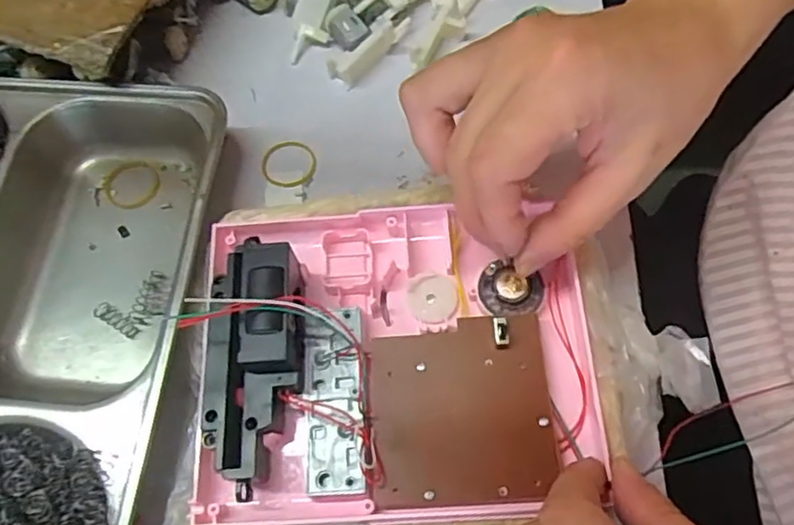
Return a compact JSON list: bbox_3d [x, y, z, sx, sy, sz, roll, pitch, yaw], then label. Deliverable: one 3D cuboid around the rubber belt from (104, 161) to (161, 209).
[{"bbox_3d":[-0.147,-0.043,0.349,0.030,0.004,0.028,-1,66,2],"label":"rubber belt"}]

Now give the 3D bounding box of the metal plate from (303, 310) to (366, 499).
[{"bbox_3d":[-0.026,0.054,0.259,0.025,0.008,0.076,-4,66,1],"label":"metal plate"}]

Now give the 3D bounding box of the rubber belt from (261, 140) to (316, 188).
[{"bbox_3d":[-0.061,-0.055,0.350,0.030,0.004,0.031,-1,66,2],"label":"rubber belt"}]

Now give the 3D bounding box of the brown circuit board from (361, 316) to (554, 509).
[{"bbox_3d":[0.026,0.060,0.257,0.072,0.006,0.072,-5,66,1],"label":"brown circuit board"}]

